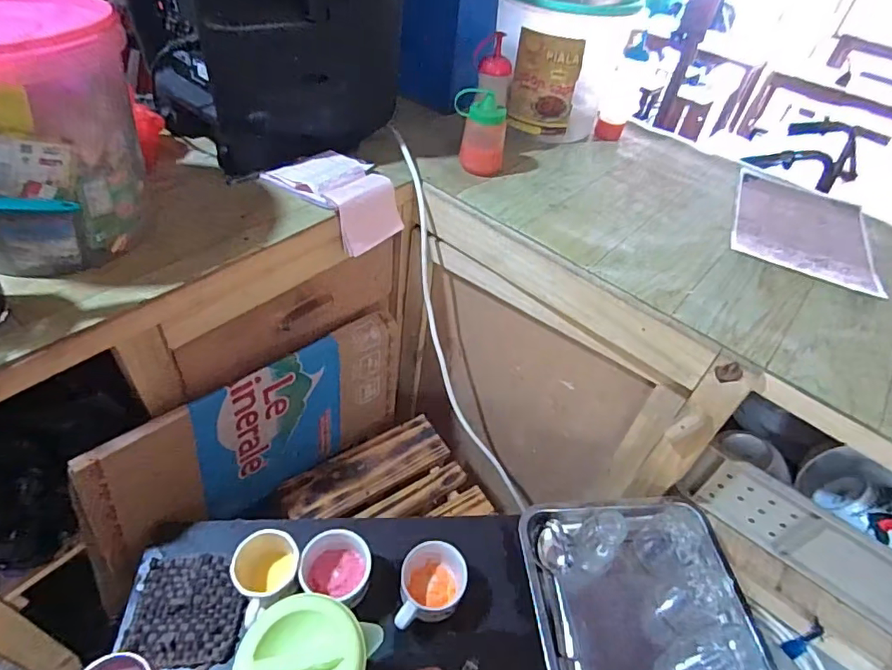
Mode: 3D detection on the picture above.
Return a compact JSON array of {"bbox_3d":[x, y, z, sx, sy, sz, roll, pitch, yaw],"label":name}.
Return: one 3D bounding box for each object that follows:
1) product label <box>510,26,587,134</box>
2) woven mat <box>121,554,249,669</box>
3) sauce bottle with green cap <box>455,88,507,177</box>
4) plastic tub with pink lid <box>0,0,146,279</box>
[{"bbox_3d":[0.176,-0.448,0.925,0.114,0.163,0.022,15,47,7],"label":"product label"},{"bbox_3d":[-0.313,0.335,0.630,0.129,0.013,0.120,5,46,-3],"label":"woven mat"},{"bbox_3d":[0.058,-0.333,0.850,0.079,0.118,0.057,-1,47,-9],"label":"sauce bottle with green cap"},{"bbox_3d":[-0.476,-0.227,0.580,0.227,0.236,0.224,4,46,-4],"label":"plastic tub with pink lid"}]

